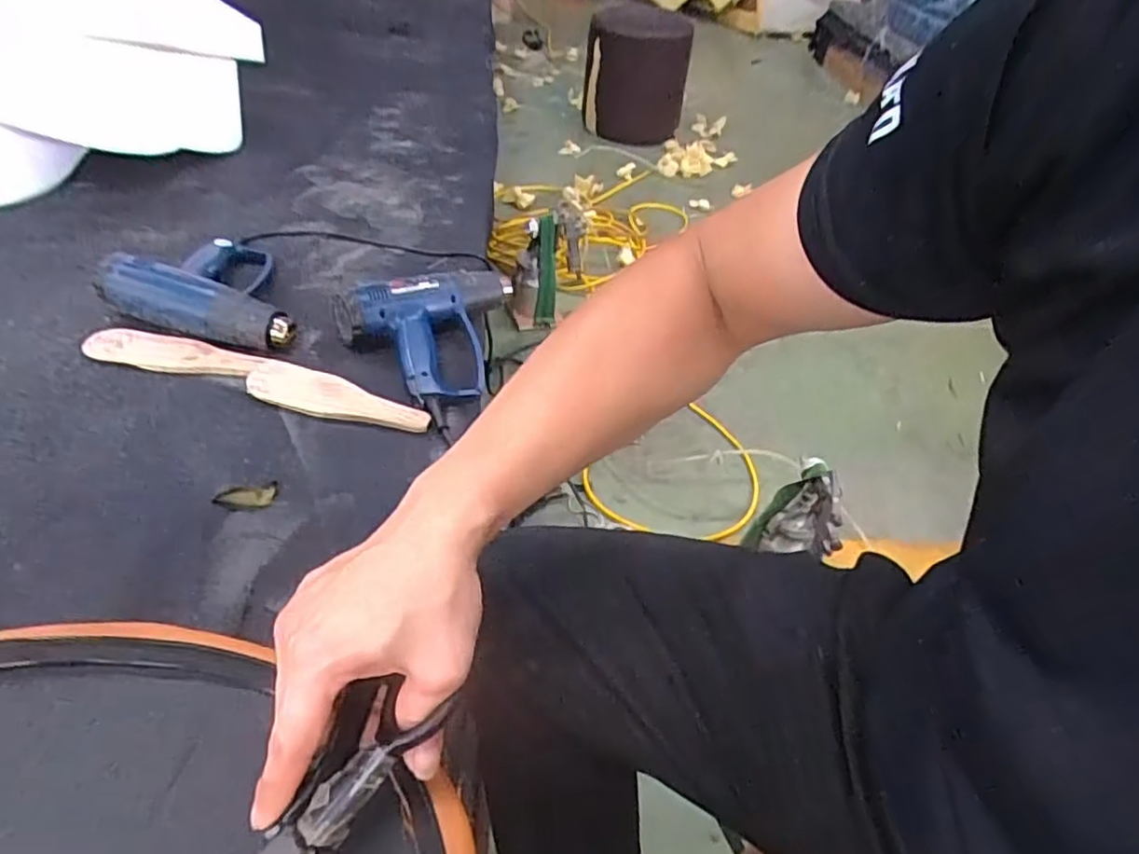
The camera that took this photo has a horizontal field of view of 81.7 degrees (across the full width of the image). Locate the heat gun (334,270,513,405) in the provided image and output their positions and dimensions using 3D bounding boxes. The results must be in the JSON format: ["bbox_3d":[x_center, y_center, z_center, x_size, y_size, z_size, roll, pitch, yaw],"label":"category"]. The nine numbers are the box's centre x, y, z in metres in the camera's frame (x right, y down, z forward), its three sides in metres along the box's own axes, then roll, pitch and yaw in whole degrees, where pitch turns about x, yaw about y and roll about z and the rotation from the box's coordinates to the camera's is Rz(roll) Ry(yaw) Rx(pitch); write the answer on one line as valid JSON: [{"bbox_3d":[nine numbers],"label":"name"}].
[{"bbox_3d":[-0.150,-0.140,0.864,0.238,0.066,0.201,-30,55,-34],"label":"heat gun"}]

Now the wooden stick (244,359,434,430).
[{"bbox_3d":[-0.270,-0.034,0.765,0.223,0.016,0.053,17,44,12],"label":"wooden stick"}]

